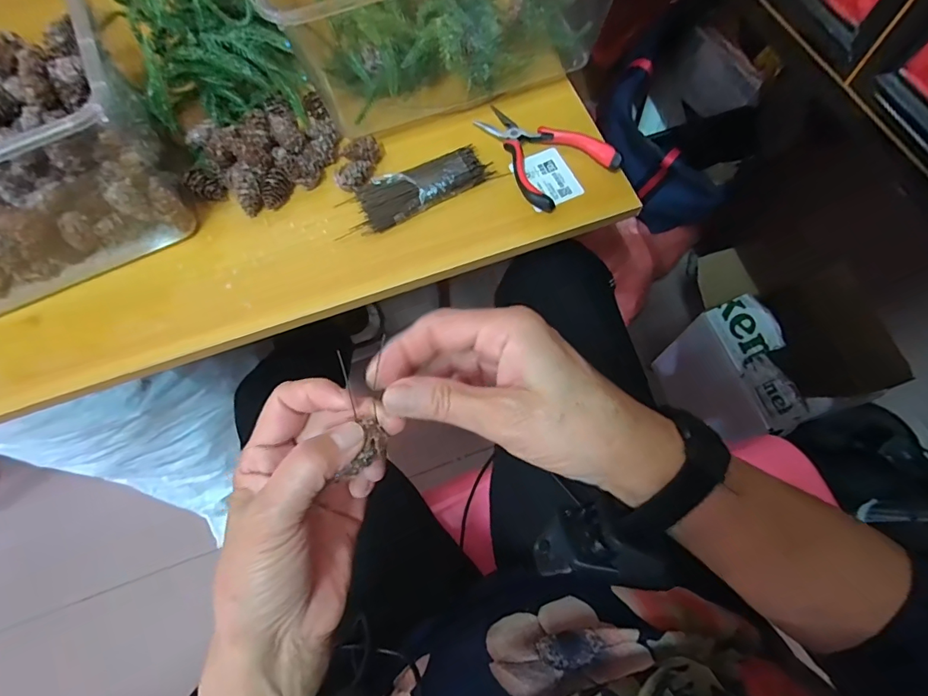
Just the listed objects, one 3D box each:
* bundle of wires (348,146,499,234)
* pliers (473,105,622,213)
[{"bbox_3d":[-0.035,-0.144,0.415,0.122,0.016,0.046,-20,71,-5],"label":"bundle of wires"},{"bbox_3d":[0.071,-0.190,0.427,0.081,0.022,0.126,-32,73,-8],"label":"pliers"}]

